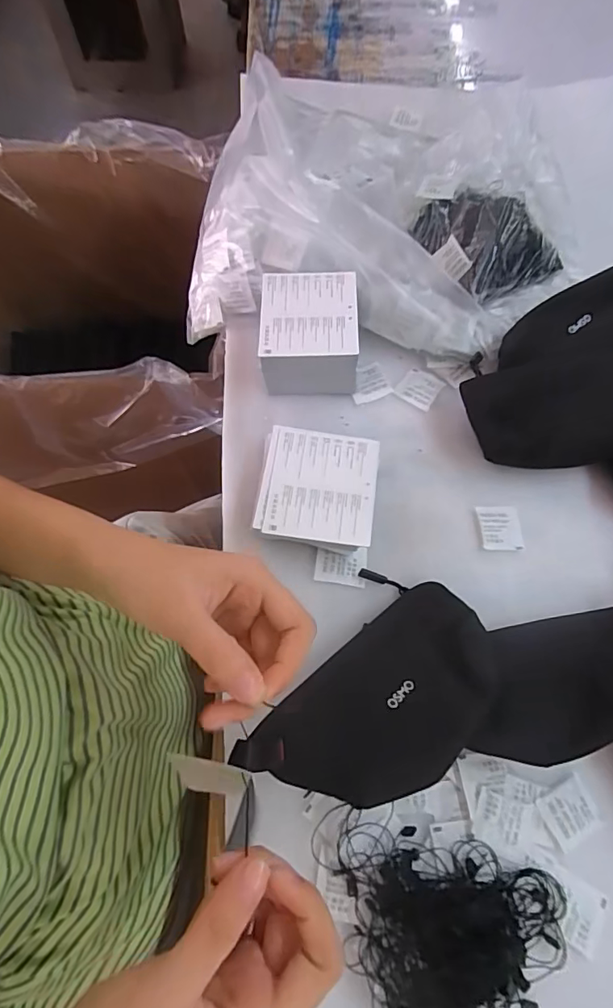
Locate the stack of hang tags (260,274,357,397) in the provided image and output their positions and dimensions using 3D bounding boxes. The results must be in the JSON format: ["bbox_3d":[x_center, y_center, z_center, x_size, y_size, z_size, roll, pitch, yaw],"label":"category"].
[{"bbox_3d":[0.002,-0.162,0.480,0.089,0.067,0.108,0,69,0],"label":"stack of hang tags"}]

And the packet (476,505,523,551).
[{"bbox_3d":[0.173,0.022,0.439,0.039,0.007,0.041,-3,69,-1],"label":"packet"}]

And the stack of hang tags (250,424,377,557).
[{"bbox_3d":[0.010,-0.011,0.434,0.098,0.034,0.100,7,69,3],"label":"stack of hang tags"}]

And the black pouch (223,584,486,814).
[{"bbox_3d":[0.057,0.124,0.322,0.095,0.024,0.193,32,51,30],"label":"black pouch"}]

